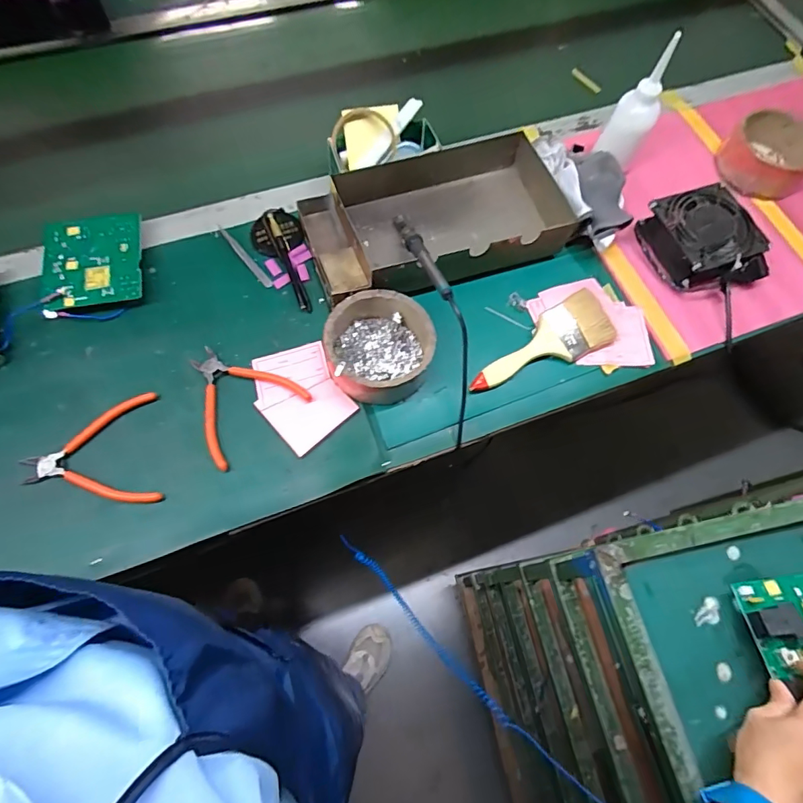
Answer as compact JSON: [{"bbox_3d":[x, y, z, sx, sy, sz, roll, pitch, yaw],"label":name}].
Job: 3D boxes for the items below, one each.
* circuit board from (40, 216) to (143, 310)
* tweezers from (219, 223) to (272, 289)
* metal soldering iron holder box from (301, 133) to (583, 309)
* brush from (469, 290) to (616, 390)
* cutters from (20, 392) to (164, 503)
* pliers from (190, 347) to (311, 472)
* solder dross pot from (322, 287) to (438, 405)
[{"bbox_3d":[-0.384,-0.176,0.586,0.116,0.012,0.129,-10,72,-9],"label":"circuit board"},{"bbox_3d":[-0.209,-0.194,0.625,0.012,0.008,0.118,-37,73,-16],"label":"tweezers"},{"bbox_3d":[0.051,-0.241,0.621,0.340,0.065,0.169,-19,69,-10],"label":"metal soldering iron holder box"},{"bbox_3d":[0.168,-0.069,0.584,0.196,0.030,0.068,-24,70,-12],"label":"brush"},{"bbox_3d":[-0.335,0.060,0.511,0.136,0.010,0.123,-12,68,-7],"label":"cutters"},{"bbox_3d":[-0.194,-0.008,0.544,0.124,0.010,0.128,-41,75,-17],"label":"pliers"},{"bbox_3d":[-0.026,-0.064,0.551,0.119,0.054,0.120,1,67,-2],"label":"solder dross pot"}]

